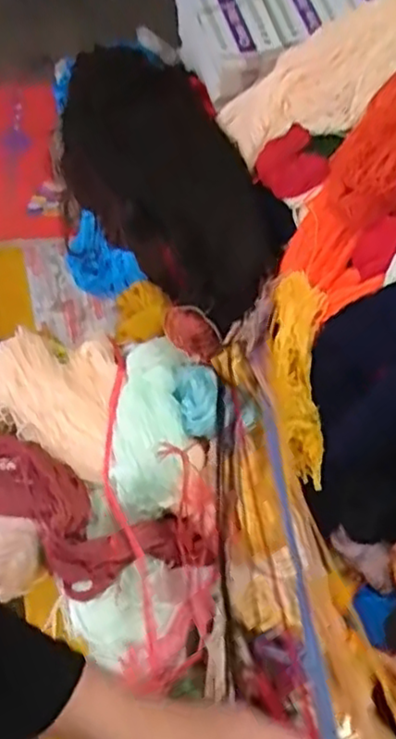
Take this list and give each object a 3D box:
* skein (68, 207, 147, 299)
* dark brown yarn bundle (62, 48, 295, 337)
[{"bbox_3d":[-0.136,-0.149,0.973,0.116,0.063,0.077,35,69,17],"label":"skein"},{"bbox_3d":[-0.055,-0.272,0.966,0.207,0.128,0.482,-21,64,-9],"label":"dark brown yarn bundle"}]

